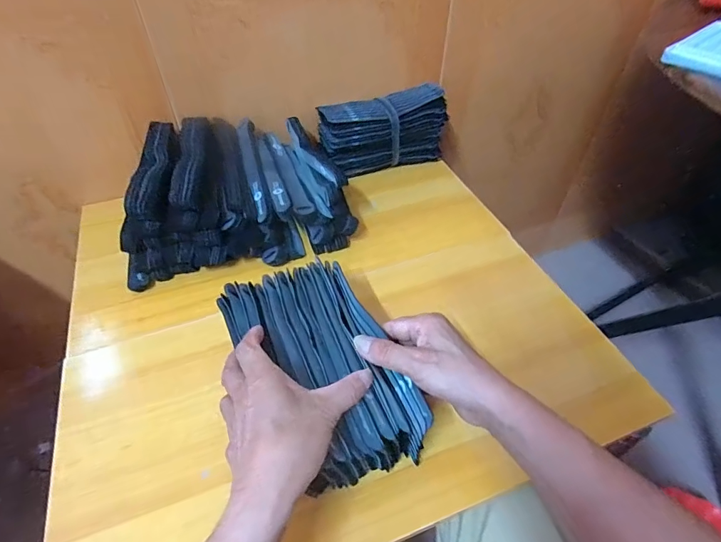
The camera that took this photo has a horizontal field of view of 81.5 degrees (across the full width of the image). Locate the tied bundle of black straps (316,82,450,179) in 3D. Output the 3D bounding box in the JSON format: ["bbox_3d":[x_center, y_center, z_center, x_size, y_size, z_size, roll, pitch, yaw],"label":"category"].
[{"bbox_3d":[0.035,-0.228,0.688,0.215,0.106,0.060,-15,50,-13],"label":"tied bundle of black straps"}]

